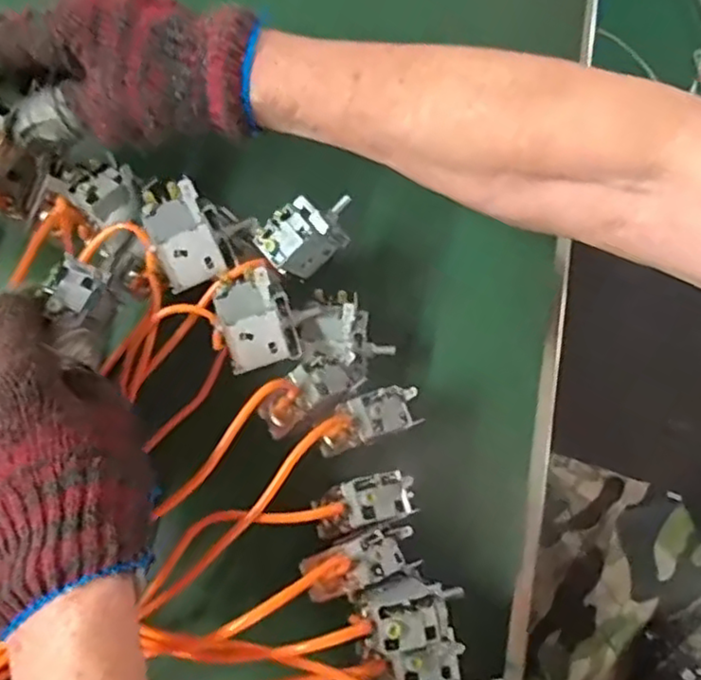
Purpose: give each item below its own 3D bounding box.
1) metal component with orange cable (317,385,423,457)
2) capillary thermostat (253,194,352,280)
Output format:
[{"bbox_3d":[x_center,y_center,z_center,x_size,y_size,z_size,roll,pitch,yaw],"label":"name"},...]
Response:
[{"bbox_3d":[0.011,0.042,0.354,0.060,0.017,0.026,-21,76,-20],"label":"metal component with orange cable"},{"bbox_3d":[-0.022,-0.061,0.369,0.058,0.036,0.029,-40,79,-10],"label":"capillary thermostat"}]

